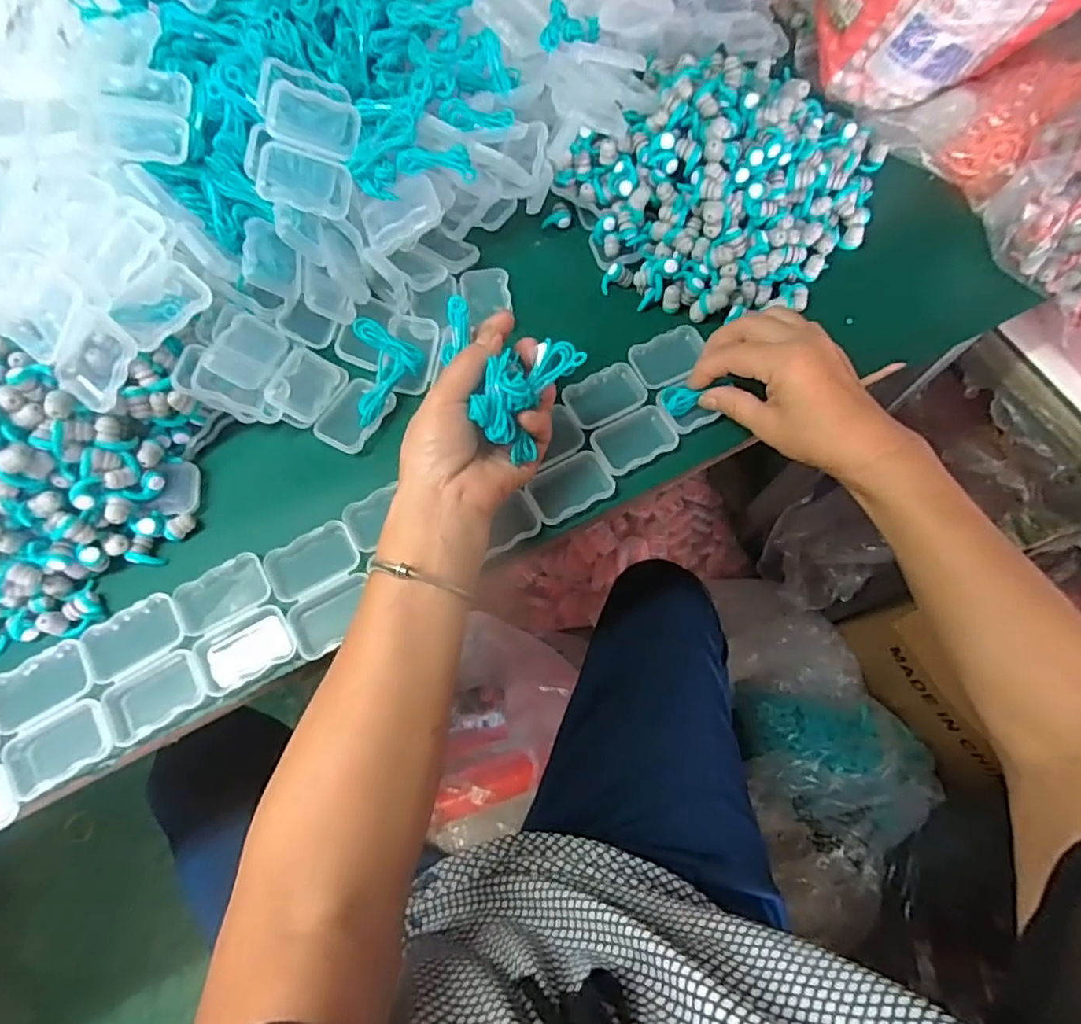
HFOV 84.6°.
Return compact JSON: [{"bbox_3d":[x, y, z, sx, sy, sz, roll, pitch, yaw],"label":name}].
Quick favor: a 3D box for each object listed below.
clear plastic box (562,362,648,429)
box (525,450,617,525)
[{"bbox_3d":[0.046,-0.083,0.426,0.054,0.010,0.038,-27,72,-10],"label":"clear plastic box"},{"bbox_3d":[0.019,-0.016,0.398,0.053,0.015,0.036,-27,72,-10],"label":"box"}]

